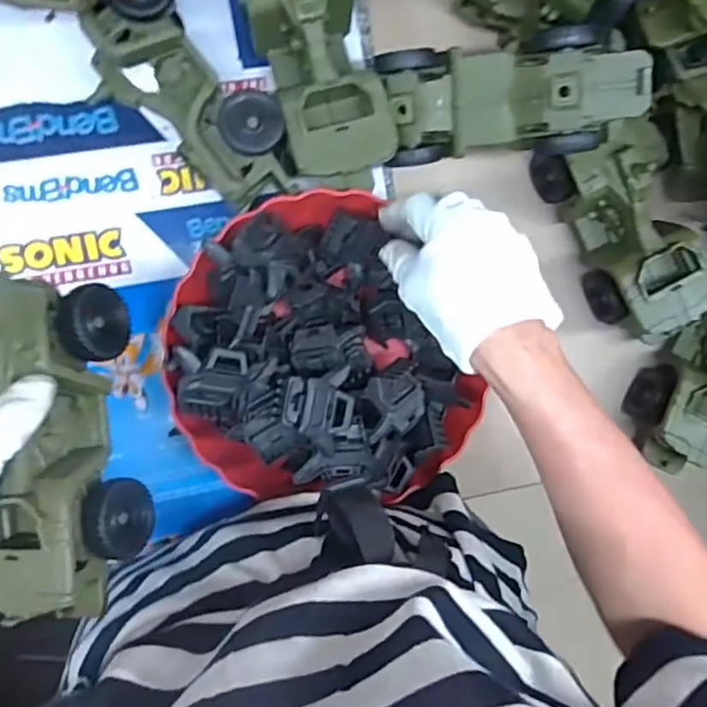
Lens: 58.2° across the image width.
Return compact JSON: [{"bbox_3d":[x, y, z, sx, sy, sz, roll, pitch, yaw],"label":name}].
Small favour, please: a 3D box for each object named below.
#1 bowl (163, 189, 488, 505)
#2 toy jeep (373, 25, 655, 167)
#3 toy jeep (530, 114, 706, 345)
[{"bbox_3d":[-0.031,0.012,0.483,0.201,0.069,0.236,-31,98,-6],"label":"bowl"},{"bbox_3d":[0.112,-0.180,0.458,0.183,0.067,0.078,3,93,20],"label":"toy jeep"},{"bbox_3d":[0.229,-0.095,0.518,0.084,0.071,0.181,-26,97,-7],"label":"toy jeep"}]

